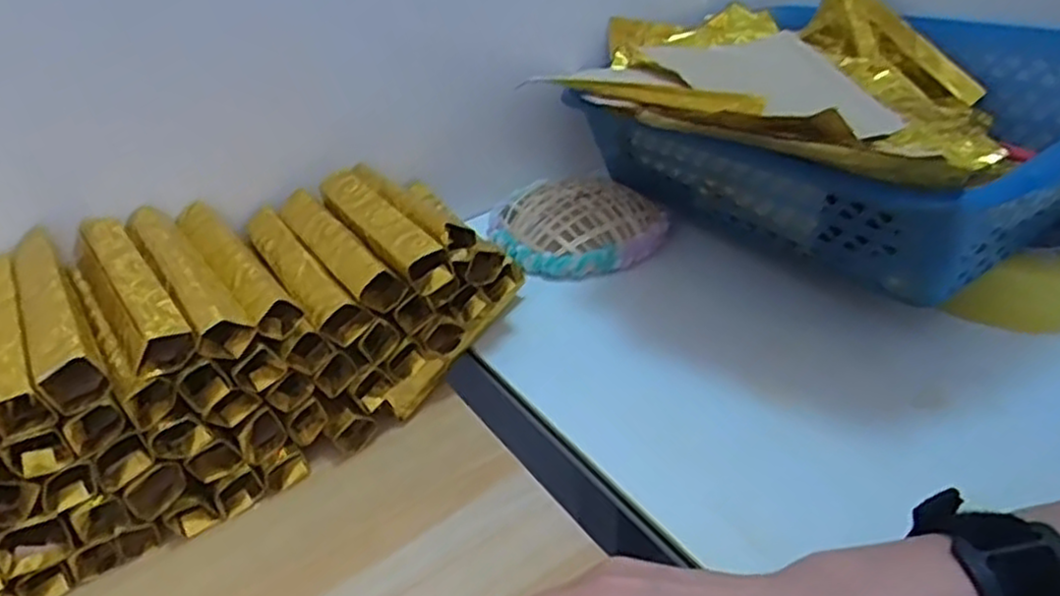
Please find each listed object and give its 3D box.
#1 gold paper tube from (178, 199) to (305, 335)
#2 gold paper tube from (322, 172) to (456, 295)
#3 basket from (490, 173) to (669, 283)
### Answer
[{"bbox_3d":[-0.160,-0.019,0.402,0.022,0.021,0.132,-27,43,-27],"label":"gold paper tube"},{"bbox_3d":[-0.089,-0.043,0.433,0.026,0.027,0.135,-24,42,-24],"label":"gold paper tube"},{"bbox_3d":[0.034,-0.054,0.525,0.126,0.036,0.095,-2,37,5],"label":"basket"}]

